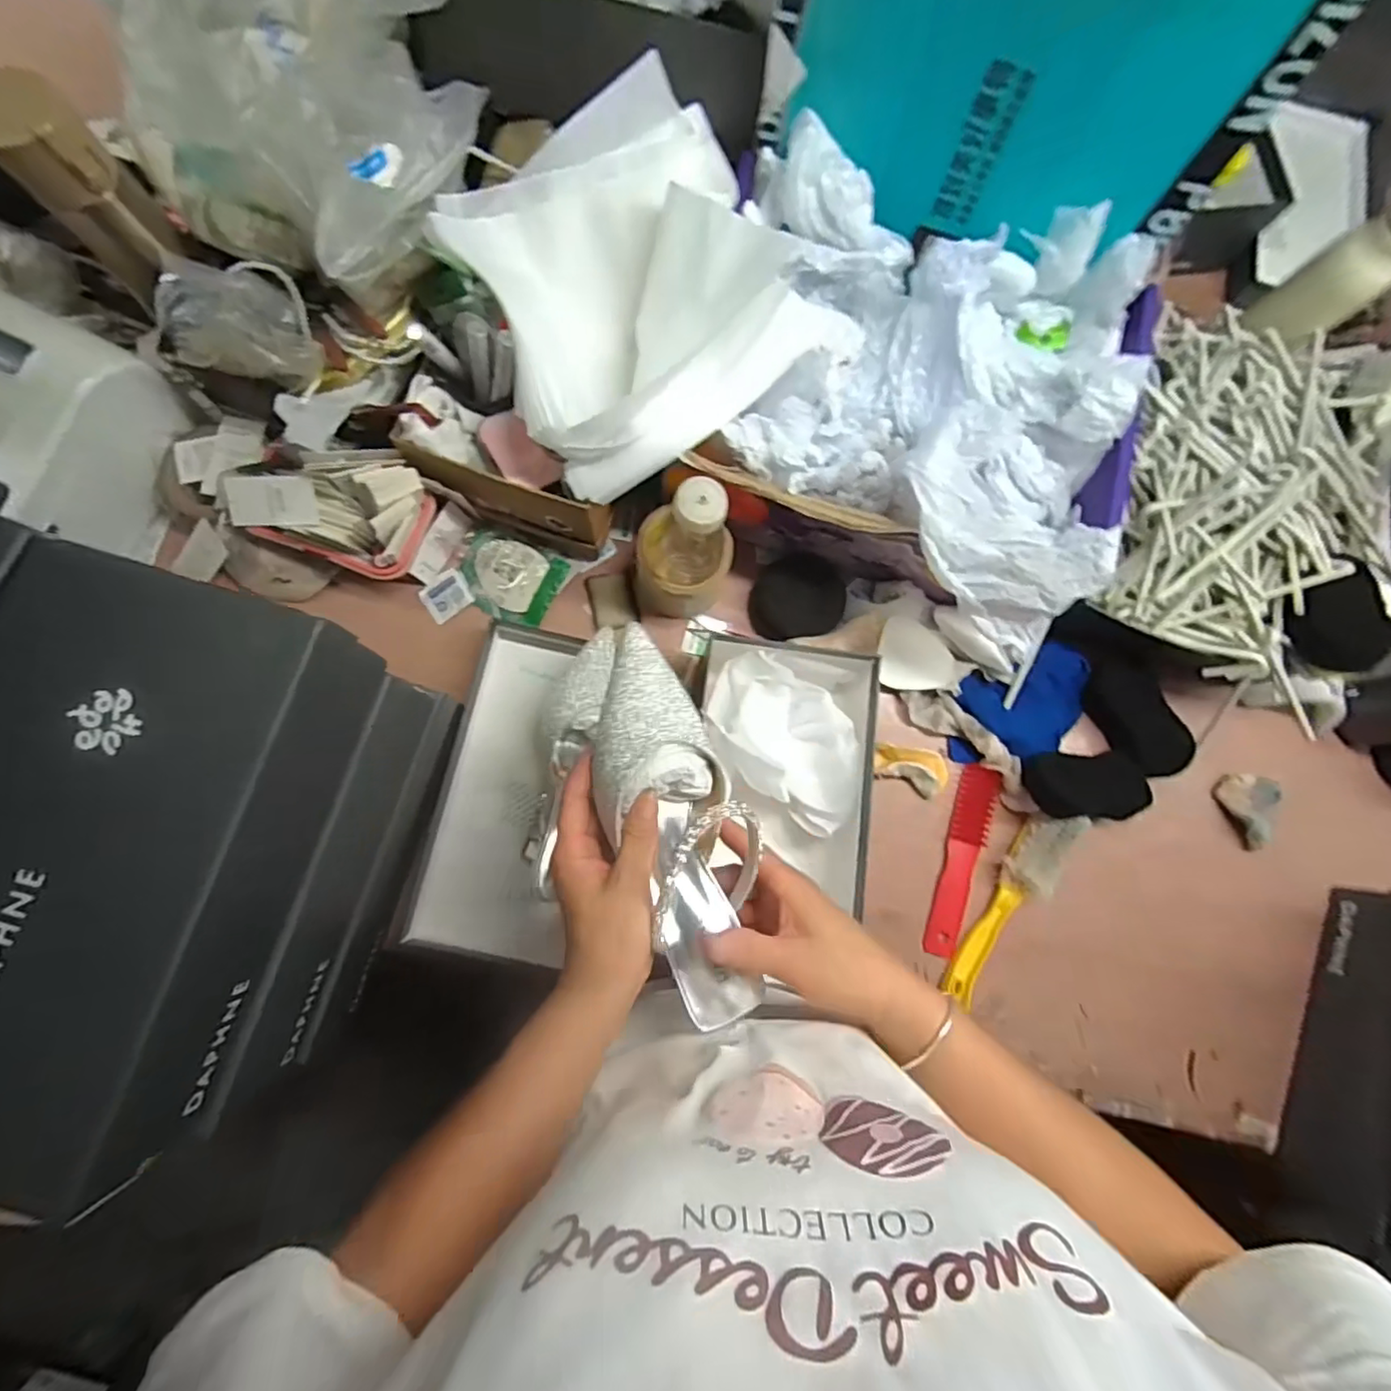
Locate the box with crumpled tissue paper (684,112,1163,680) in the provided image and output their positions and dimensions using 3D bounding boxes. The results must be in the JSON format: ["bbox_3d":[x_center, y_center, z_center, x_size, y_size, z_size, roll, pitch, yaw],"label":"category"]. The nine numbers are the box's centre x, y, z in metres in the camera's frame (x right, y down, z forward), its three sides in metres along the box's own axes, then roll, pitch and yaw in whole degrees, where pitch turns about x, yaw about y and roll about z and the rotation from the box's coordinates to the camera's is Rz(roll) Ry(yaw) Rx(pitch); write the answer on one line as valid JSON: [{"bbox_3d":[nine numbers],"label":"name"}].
[{"bbox_3d":[0.192,-0.247,0.569,0.391,0.161,0.338,20,80,-1],"label":"box with crumpled tissue paper"}]

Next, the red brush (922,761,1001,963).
[{"bbox_3d":[0.268,0.163,0.622,0.038,0.011,0.188,14,81,13],"label":"red brush"}]

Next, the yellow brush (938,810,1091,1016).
[{"bbox_3d":[0.311,0.206,0.609,0.048,0.033,0.210,31,80,1],"label":"yellow brush"}]

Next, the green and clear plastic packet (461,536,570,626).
[{"bbox_3d":[-0.189,-0.120,0.630,0.098,0.017,0.076,22,80,-1],"label":"green and clear plastic packet"}]

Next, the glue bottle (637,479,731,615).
[{"bbox_3d":[-0.011,-0.130,0.558,0.087,0.184,0.073,16,80,-2],"label":"glue bottle"}]

